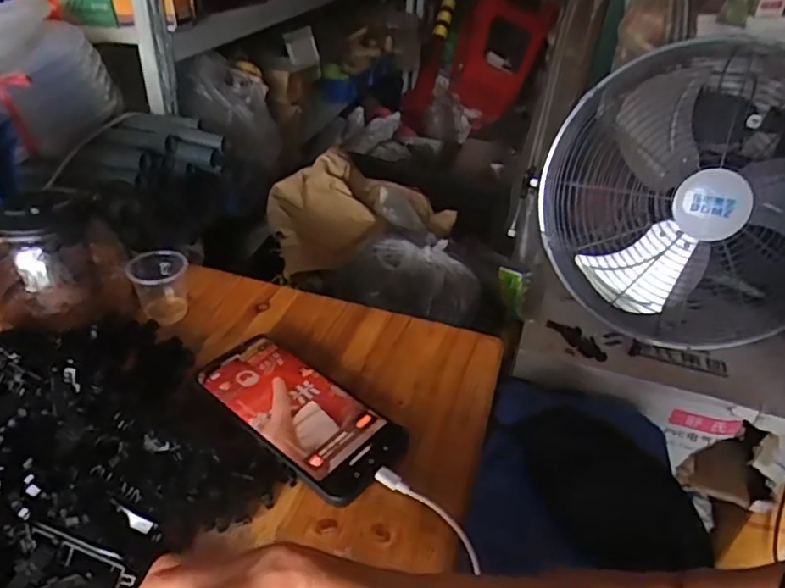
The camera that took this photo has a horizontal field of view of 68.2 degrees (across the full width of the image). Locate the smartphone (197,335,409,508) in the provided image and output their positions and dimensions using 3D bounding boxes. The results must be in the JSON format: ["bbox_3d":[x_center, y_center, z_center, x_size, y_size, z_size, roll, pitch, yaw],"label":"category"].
[{"bbox_3d":[-0.070,0.088,0.434,0.163,0.016,0.076,29,42,30],"label":"smartphone"}]

